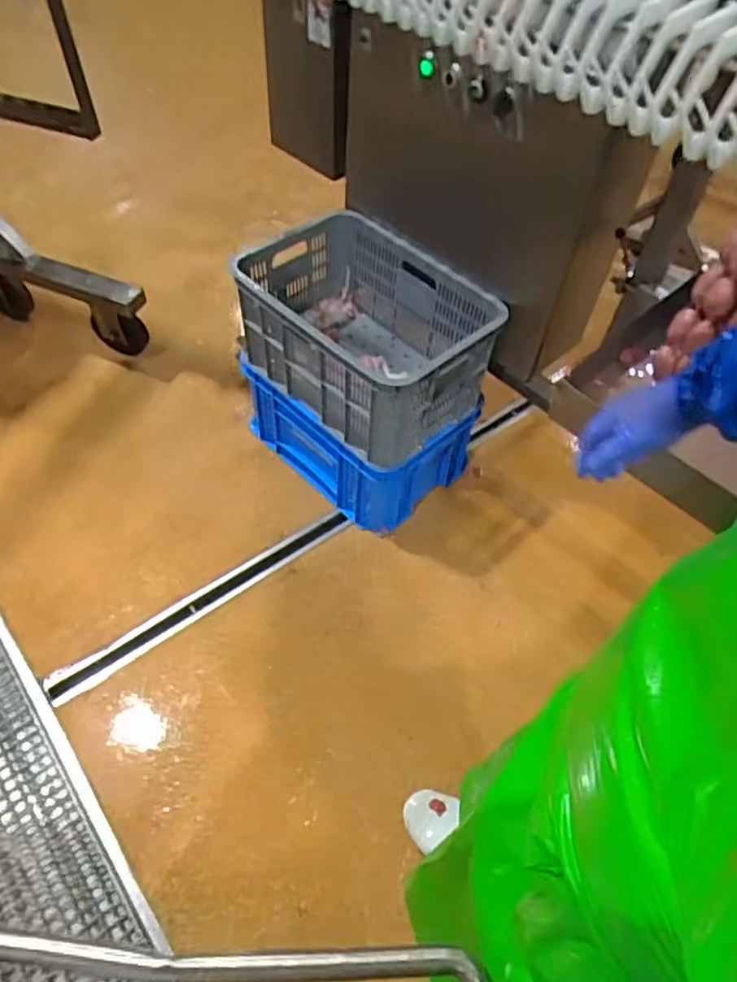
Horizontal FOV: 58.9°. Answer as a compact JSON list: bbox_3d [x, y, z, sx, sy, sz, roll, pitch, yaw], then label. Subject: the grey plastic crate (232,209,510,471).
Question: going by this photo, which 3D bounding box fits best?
[{"bbox_3d":[-0.019,-0.350,1.461,0.370,0.257,0.534,-36,63,-28],"label":"grey plastic crate"}]

